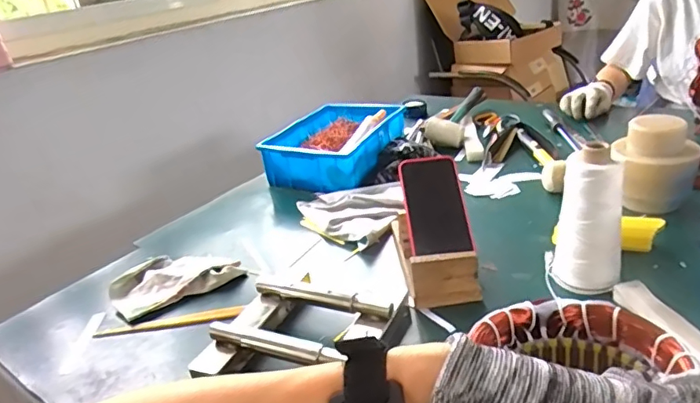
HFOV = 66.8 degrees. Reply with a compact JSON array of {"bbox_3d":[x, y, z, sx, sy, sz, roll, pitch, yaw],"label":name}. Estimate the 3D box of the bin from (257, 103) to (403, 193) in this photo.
[{"bbox_3d":[-0.028,-0.114,1.061,0.203,0.083,0.277,5,28,26],"label":"bin"}]

